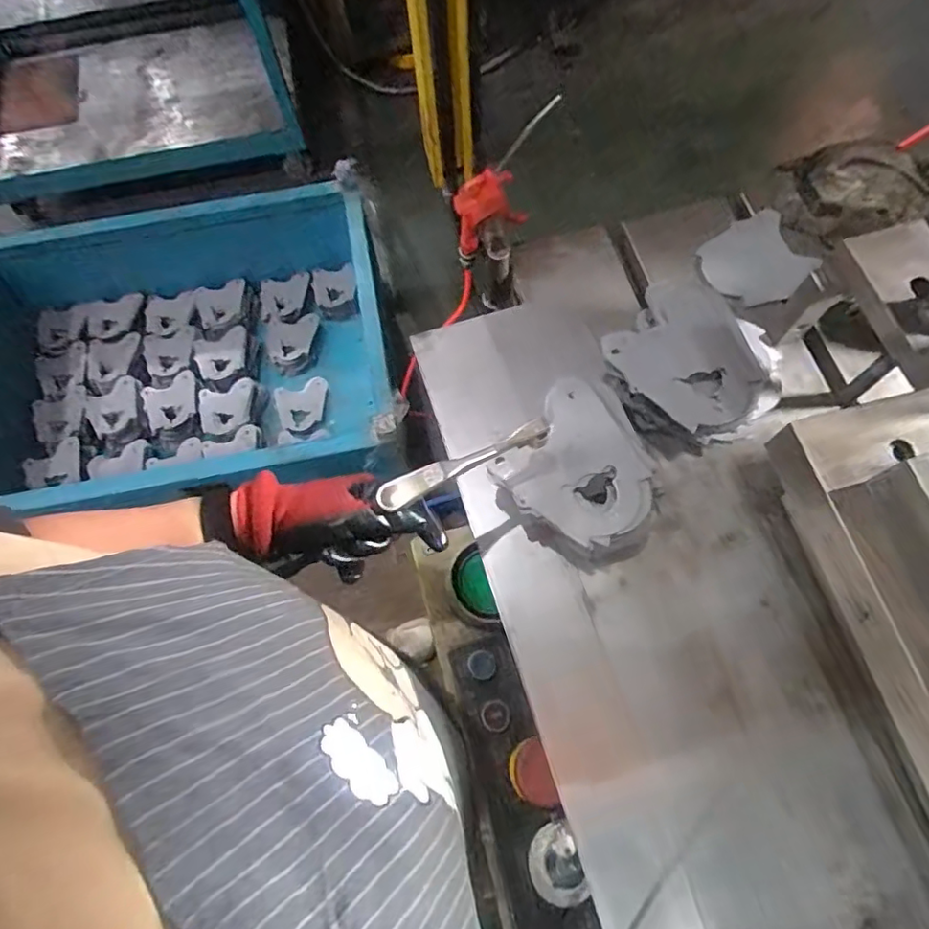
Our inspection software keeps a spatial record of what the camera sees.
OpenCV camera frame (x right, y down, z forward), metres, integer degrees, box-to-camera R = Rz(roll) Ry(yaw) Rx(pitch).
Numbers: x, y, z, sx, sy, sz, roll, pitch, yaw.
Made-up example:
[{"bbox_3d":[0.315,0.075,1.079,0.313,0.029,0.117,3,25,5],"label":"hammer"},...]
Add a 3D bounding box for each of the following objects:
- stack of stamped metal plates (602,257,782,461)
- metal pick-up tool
[{"bbox_3d":[0.236,-0.101,0.594,0.171,0.087,0.153,40,75,14],"label":"stack of stamped metal plates"},{"bbox_3d":[0.003,-0.002,0.466,0.152,0.020,0.019,-22,70,-23],"label":"metal pick-up tool"}]

